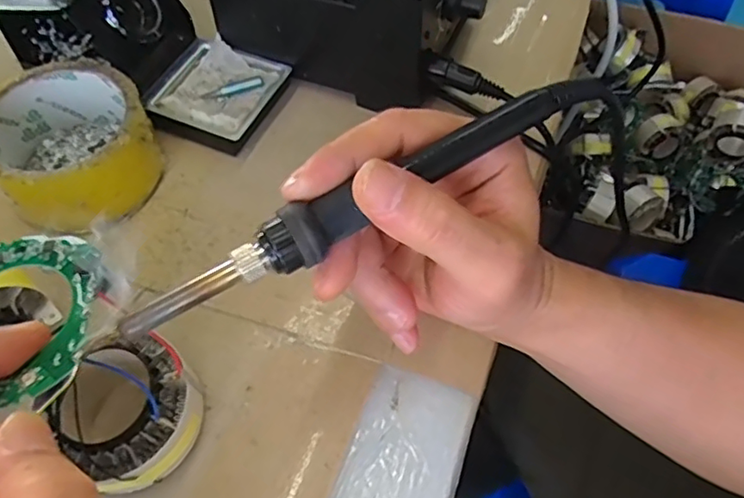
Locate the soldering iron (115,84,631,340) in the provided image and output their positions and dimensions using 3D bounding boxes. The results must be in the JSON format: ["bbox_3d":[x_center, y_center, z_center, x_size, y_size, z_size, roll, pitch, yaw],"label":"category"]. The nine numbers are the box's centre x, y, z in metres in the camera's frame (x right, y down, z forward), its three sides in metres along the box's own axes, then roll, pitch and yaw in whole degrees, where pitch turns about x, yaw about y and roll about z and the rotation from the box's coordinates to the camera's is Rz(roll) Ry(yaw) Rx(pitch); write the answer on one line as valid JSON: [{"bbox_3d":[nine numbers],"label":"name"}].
[{"bbox_3d":[0.006,-0.019,0.205,0.192,0.015,0.019,-29,63,-11],"label":"soldering iron"}]

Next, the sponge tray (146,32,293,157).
[{"bbox_3d":[-0.095,-0.095,0.369,0.069,0.019,0.072,19,62,11],"label":"sponge tray"}]

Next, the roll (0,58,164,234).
[{"bbox_3d":[-0.166,-0.058,0.331,0.086,0.047,0.084,0,59,0],"label":"roll"}]

